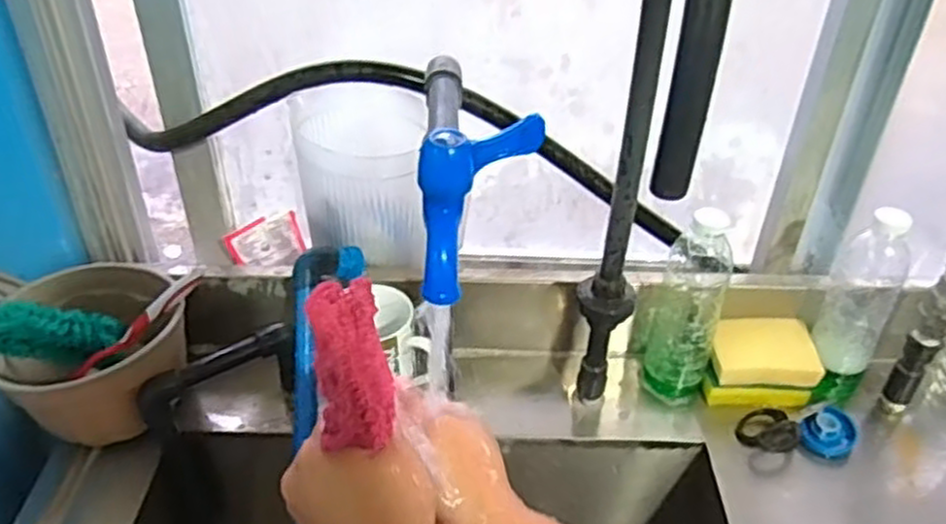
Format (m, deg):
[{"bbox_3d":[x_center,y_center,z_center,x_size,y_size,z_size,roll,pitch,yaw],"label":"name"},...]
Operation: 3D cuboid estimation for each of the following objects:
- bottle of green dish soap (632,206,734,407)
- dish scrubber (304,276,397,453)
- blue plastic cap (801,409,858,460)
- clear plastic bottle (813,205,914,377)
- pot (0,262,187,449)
[{"bbox_3d":[0.208,0.041,0.746,0.077,0.210,0.059,12,38,13],"label":"bottle of green dish soap"},{"bbox_3d":[-0.061,0.053,0.383,0.036,0.085,0.018,-11,7,-16],"label":"dish scrubber"},{"bbox_3d":[0.348,0.167,0.737,0.048,0.029,0.042,22,41,24],"label":"blue plastic cap"},{"bbox_3d":[0.381,0.026,0.735,0.060,0.165,0.068,20,40,22],"label":"clear plastic bottle"},{"bbox_3d":[-0.361,0.083,0.733,0.164,0.102,0.169,1,37,-1],"label":"pot"}]

